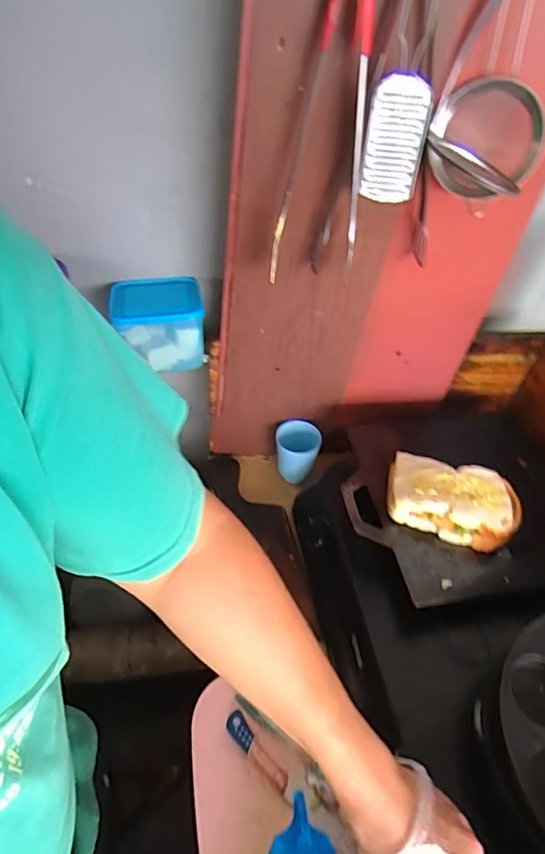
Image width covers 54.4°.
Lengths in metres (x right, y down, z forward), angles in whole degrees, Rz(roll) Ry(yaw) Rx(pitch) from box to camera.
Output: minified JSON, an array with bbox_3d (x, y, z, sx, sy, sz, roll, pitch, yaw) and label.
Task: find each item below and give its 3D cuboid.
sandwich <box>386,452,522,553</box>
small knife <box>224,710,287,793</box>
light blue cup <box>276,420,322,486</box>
[{"bbox_3d":[0.244,0.098,0.722,0.171,0.044,0.107,13,45,7],"label":"sandwich"},{"bbox_3d":[-0.020,0.388,0.636,0.024,0.009,0.101,-29,55,-31],"label":"small knife"},{"bbox_3d":[0.041,0.050,0.929,0.075,0.102,0.070,8,45,2],"label":"light blue cup"}]

